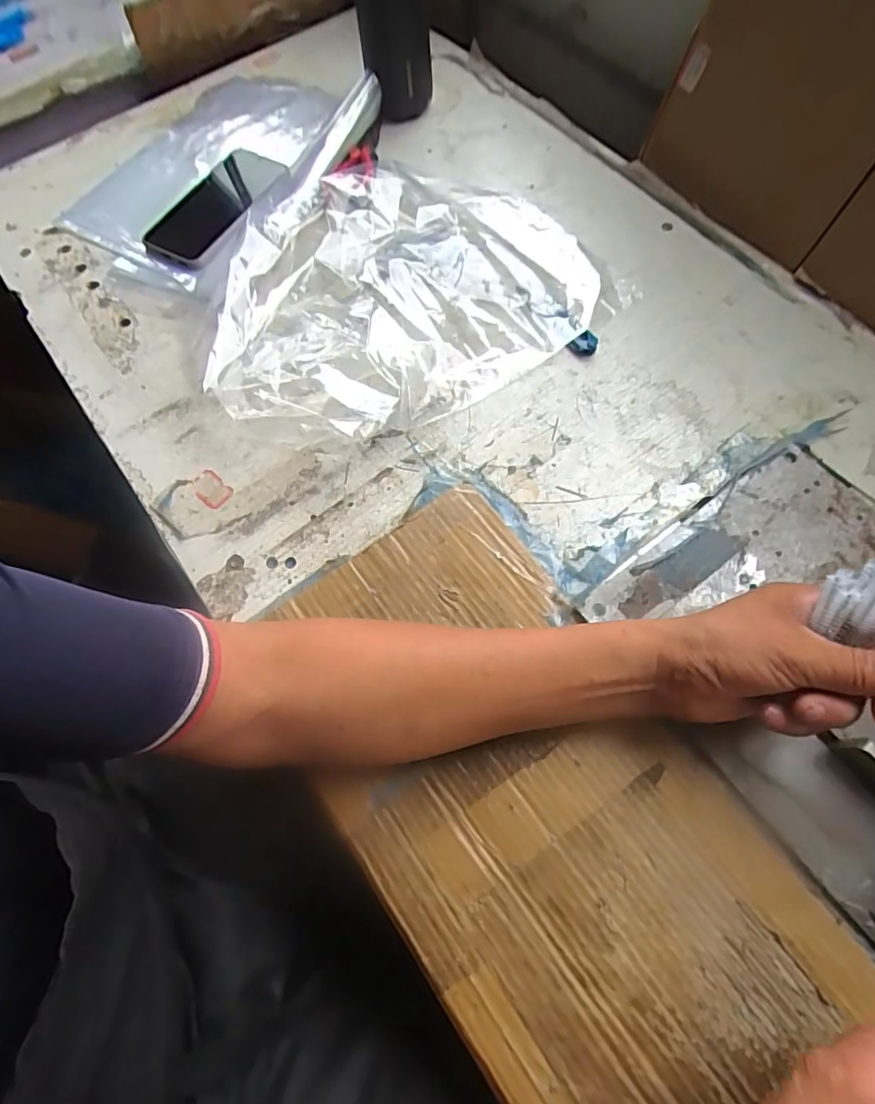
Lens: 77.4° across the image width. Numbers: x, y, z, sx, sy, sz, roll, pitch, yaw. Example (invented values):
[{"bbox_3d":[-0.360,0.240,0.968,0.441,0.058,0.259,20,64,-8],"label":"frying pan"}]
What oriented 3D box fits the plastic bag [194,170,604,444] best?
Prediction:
[{"bbox_3d":[-0.022,-0.235,0.488,0.293,0.050,0.319,17,68,9],"label":"plastic bag"}]

